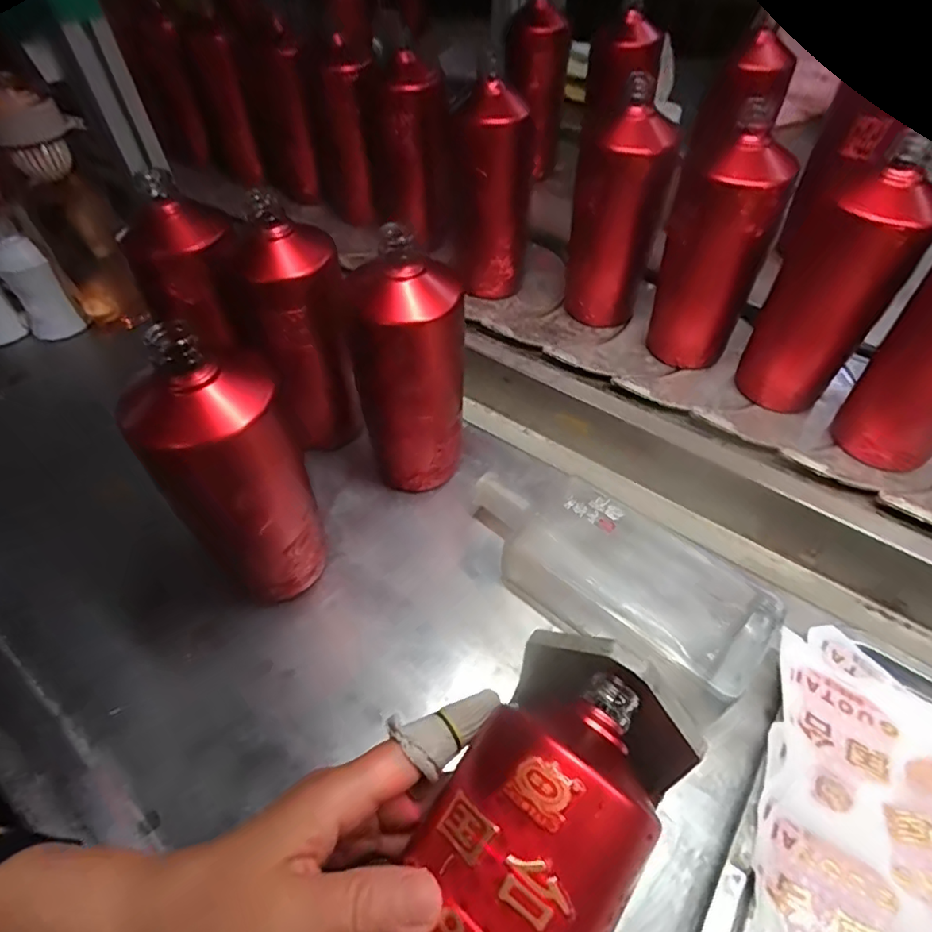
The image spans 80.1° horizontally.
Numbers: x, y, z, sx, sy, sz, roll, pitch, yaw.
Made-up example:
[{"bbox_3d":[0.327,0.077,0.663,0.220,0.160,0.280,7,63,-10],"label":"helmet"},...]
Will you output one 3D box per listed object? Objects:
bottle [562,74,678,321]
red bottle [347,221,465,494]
[{"bbox_3d":[0.143,-0.235,0.532,0.059,0.197,0.071,-34,57,-25],"label":"bottle"},{"bbox_3d":[-0.042,-0.067,0.429,0.079,0.202,0.076,-13,51,-10],"label":"red bottle"}]

